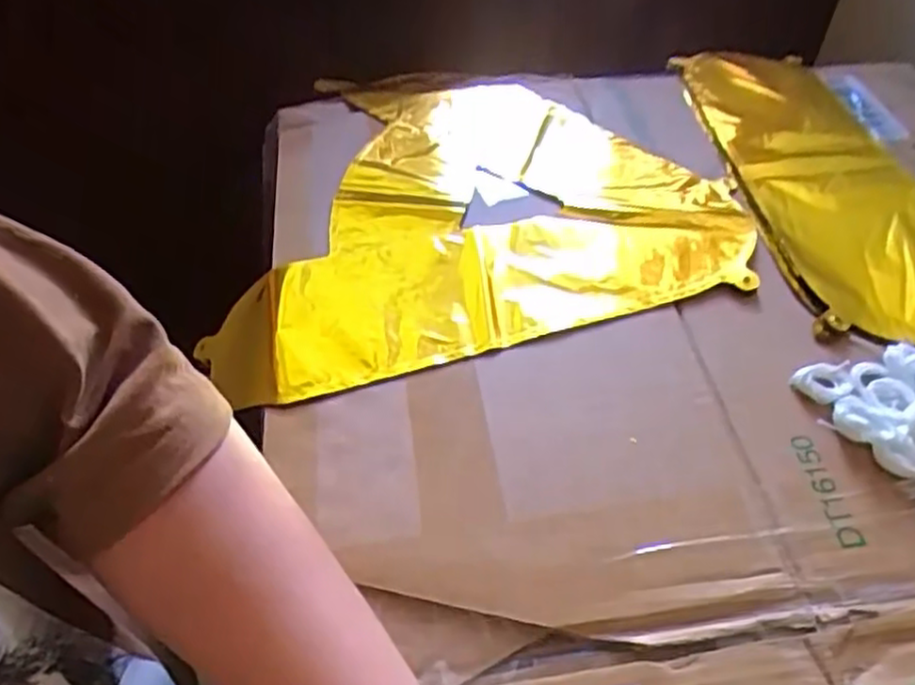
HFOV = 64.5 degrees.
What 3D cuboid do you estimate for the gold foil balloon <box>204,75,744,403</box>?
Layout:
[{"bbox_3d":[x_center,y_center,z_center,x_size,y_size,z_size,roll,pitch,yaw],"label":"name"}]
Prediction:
[{"bbox_3d":[-0.008,-0.113,0.546,0.366,0.045,0.346,-13,50,-12],"label":"gold foil balloon"}]

